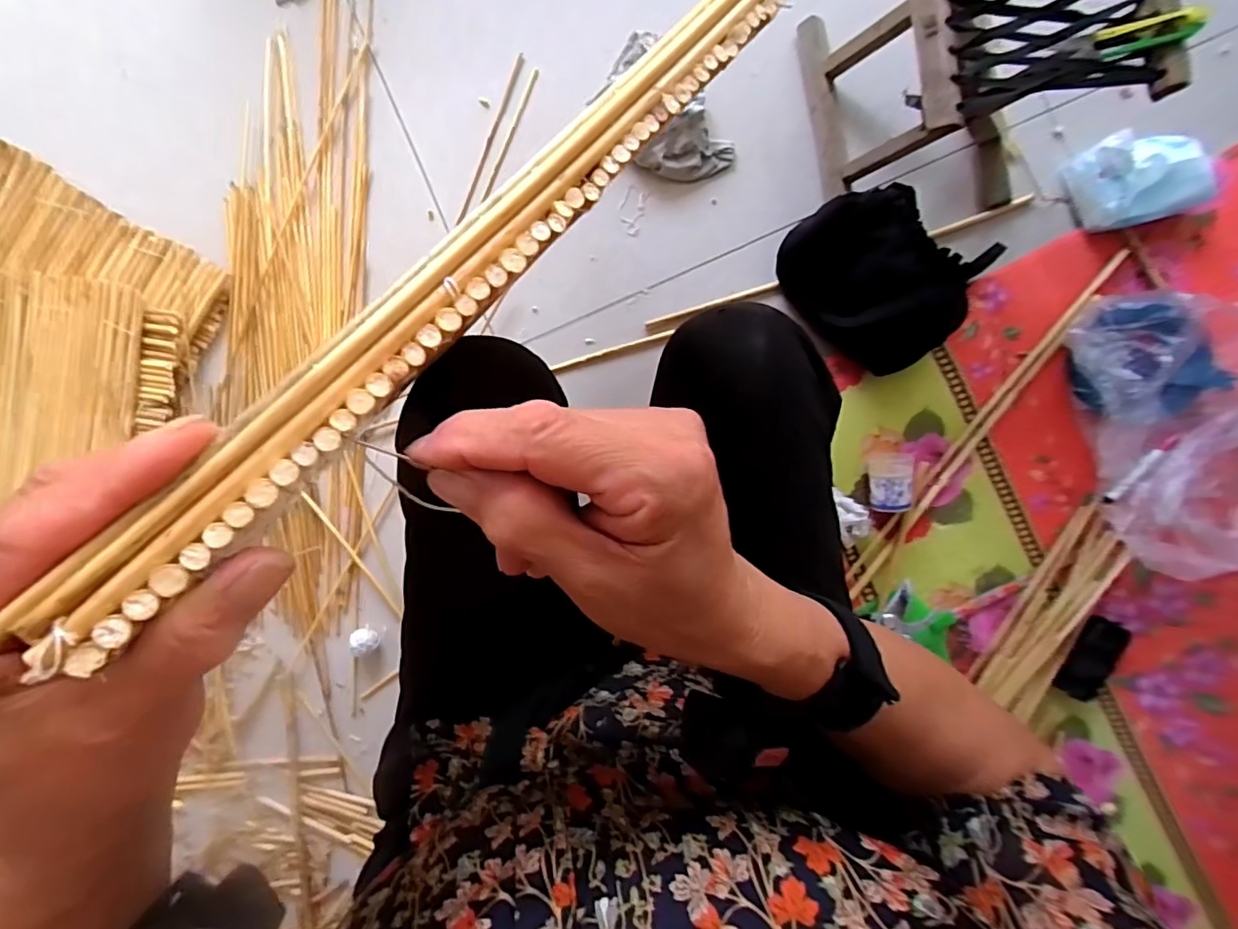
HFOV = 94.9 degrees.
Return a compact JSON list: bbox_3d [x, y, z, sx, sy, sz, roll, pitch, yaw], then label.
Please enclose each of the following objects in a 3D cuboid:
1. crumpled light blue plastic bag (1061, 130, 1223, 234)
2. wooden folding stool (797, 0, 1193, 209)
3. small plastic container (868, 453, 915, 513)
[{"bbox_3d":[0.657,-0.364,0.723,0.107,0.084,0.125,-24,90,3],"label":"crumpled light blue plastic bag"},{"bbox_3d":[0.369,-0.457,0.633,0.235,0.278,0.272,-10,90,1],"label":"wooden folding stool"},{"bbox_3d":[0.378,0.024,0.796,0.059,0.070,0.083,4,91,1],"label":"small plastic container"}]

